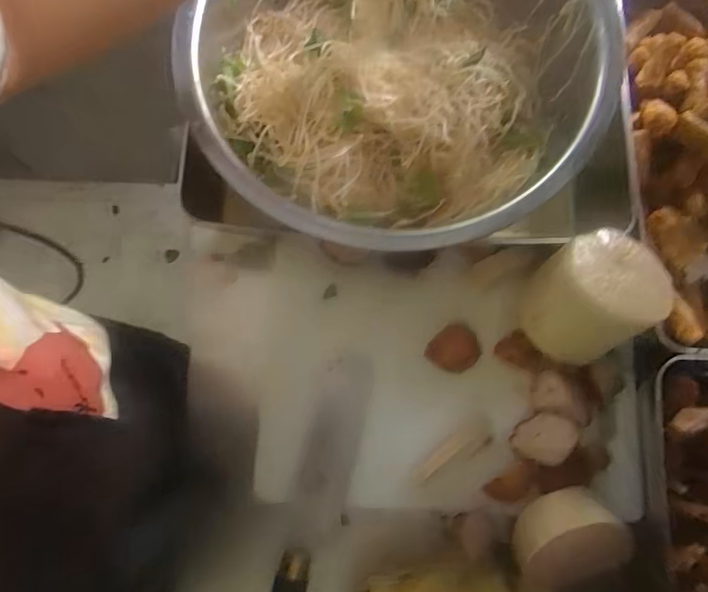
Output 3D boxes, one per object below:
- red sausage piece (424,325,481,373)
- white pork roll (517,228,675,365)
[{"bbox_3d":[0.092,0.051,0.447,0.042,0.018,0.043,43,80,7],"label":"red sausage piece"},{"bbox_3d":[0.199,0.002,0.415,0.092,0.088,0.093,4,63,-7],"label":"white pork roll"}]

